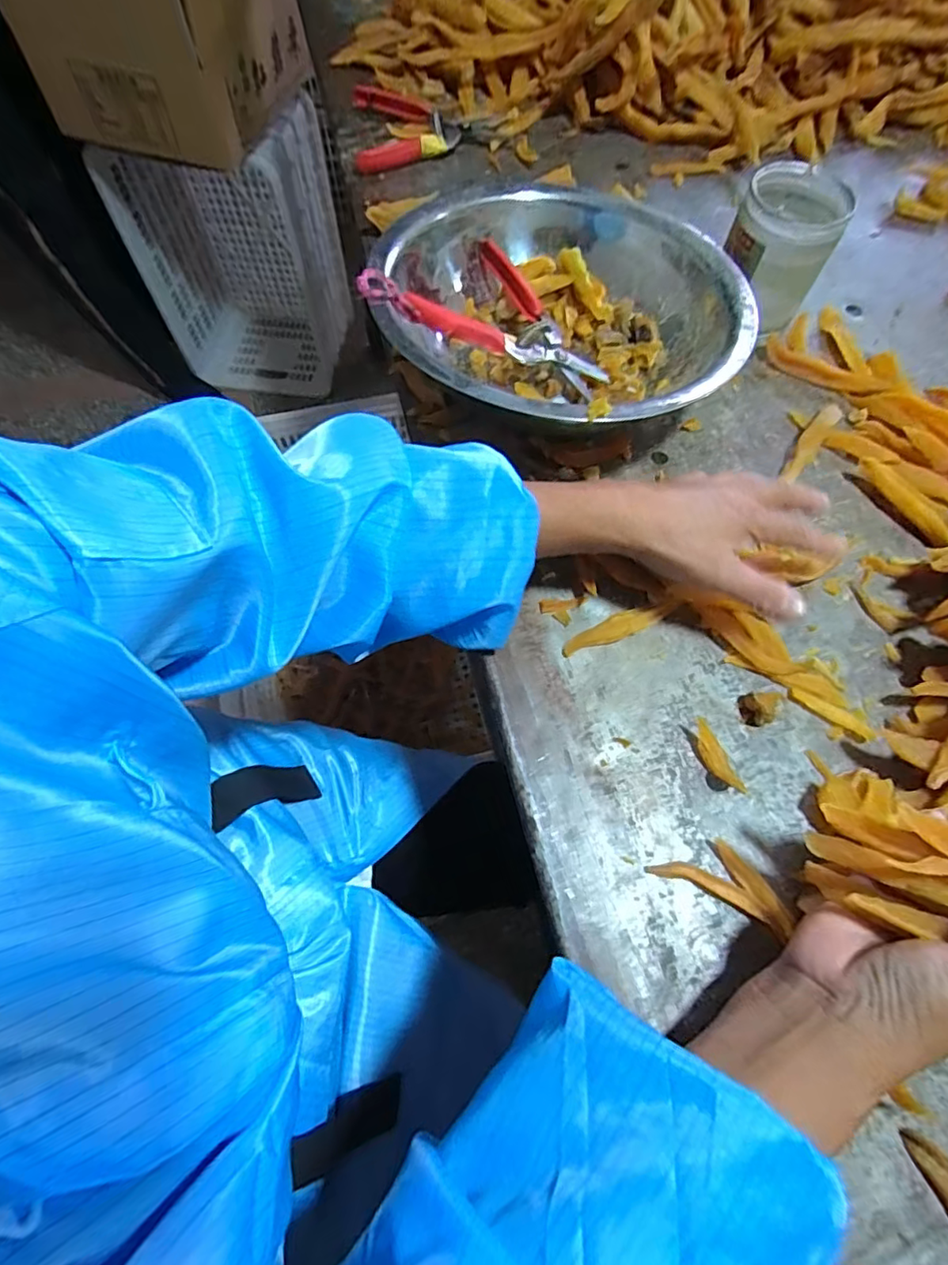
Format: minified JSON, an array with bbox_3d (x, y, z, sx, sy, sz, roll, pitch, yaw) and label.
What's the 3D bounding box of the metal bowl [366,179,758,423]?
[{"bbox_3d":[0.063,-0.235,0.435,0.264,0.084,0.257,0,66,-1],"label":"metal bowl"}]

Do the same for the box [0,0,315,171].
[{"bbox_3d":[-0.480,-0.993,0.878,0.358,0.285,0.370,19,67,7],"label":"box"}]

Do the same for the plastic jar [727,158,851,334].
[{"bbox_3d":[0.255,-0.322,0.478,0.087,0.089,0.086,0,66,-1],"label":"plastic jar"}]

